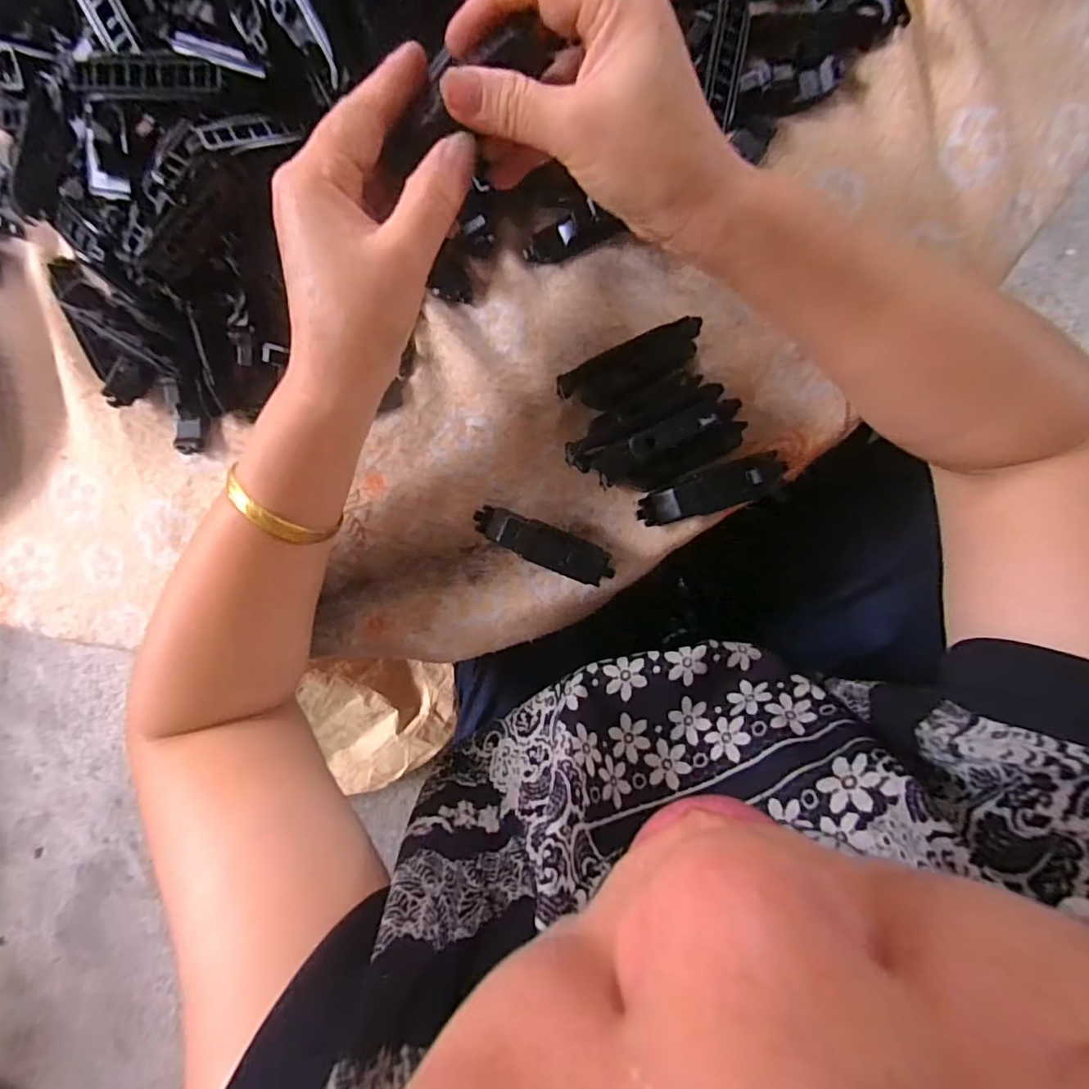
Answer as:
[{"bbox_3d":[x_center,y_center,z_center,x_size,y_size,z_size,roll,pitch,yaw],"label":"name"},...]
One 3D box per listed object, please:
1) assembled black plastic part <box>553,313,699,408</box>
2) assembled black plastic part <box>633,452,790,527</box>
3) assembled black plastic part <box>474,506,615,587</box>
[{"bbox_3d":[0.048,-0.092,0.291,0.077,0.024,0.027,-24,89,6],"label":"assembled black plastic part"},{"bbox_3d":[0.091,-0.029,0.289,0.079,0.022,0.023,-14,90,7],"label":"assembled black plastic part"},{"bbox_3d":[-0.001,0.000,0.297,0.079,0.021,0.021,23,94,5],"label":"assembled black plastic part"}]

